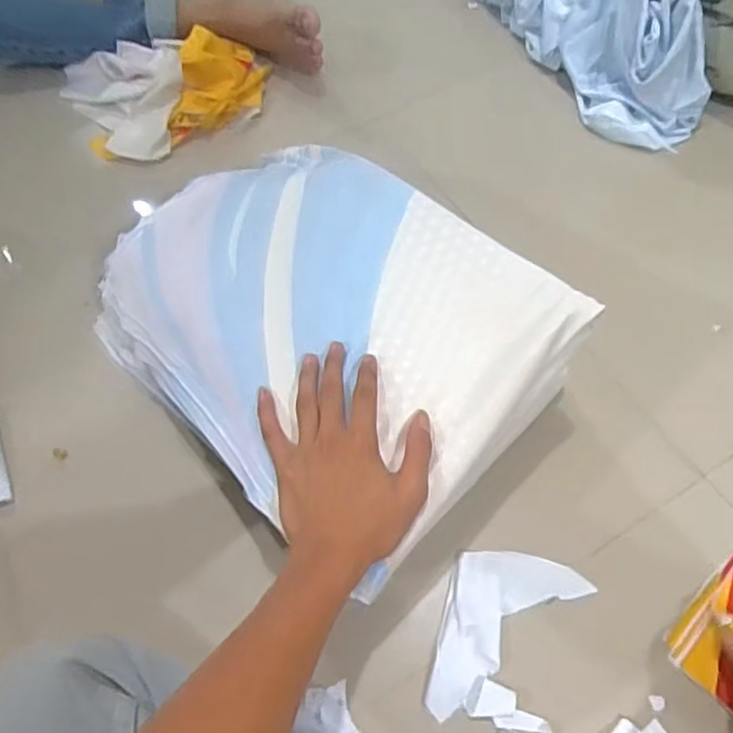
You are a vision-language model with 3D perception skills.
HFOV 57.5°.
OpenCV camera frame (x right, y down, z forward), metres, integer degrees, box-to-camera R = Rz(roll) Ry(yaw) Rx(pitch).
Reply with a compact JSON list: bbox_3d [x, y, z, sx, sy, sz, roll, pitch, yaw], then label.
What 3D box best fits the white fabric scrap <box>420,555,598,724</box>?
[{"bbox_3d":[0.102,0.209,0.574,0.168,0.006,0.085,-35,64,-16],"label":"white fabric scrap"}]

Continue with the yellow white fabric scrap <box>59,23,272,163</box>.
[{"bbox_3d":[-0.274,-0.390,0.906,0.256,0.053,0.213,-23,62,-10],"label":"yellow white fabric scrap"}]

